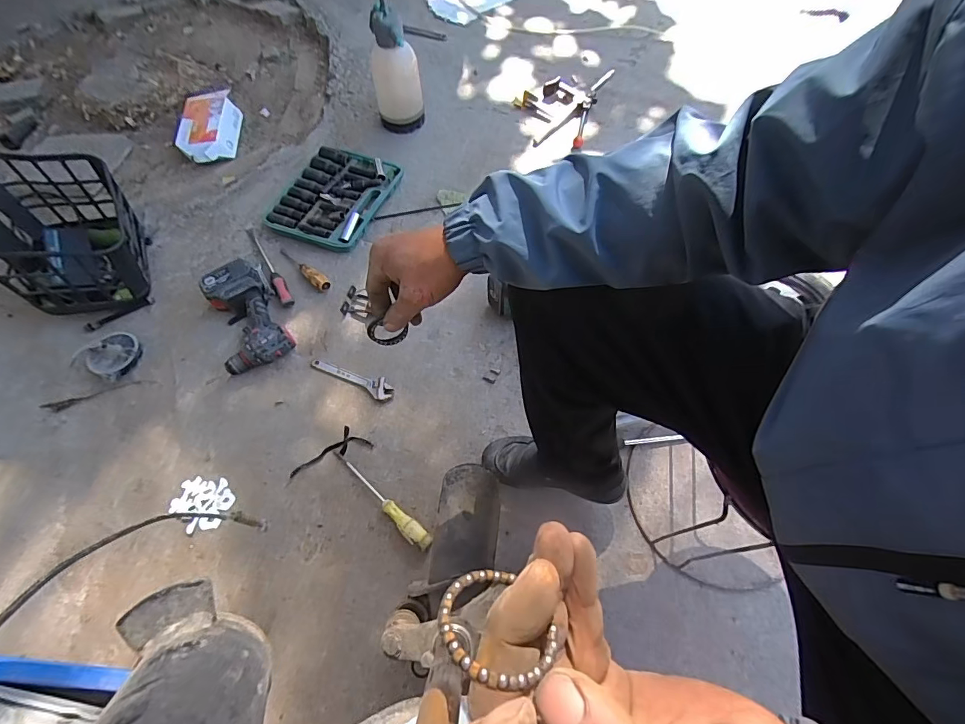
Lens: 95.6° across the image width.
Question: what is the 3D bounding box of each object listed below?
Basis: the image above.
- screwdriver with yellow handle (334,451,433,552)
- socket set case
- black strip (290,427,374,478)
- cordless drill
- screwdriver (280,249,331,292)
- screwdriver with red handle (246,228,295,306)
[{"bbox_3d":[-0.186,0.242,0.788,0.254,0.031,0.032,38,68,19],"label":"screwdriver with yellow handle"},{"bbox_3d":[-0.388,-0.439,1.158,0.256,0.040,0.328,17,63,9],"label":"socket set case"},{"bbox_3d":[-0.297,0.167,0.851,0.157,0.004,0.057,-20,63,-10],"label":"black strip"},{"bbox_3d":[-0.522,-0.110,0.958,0.137,0.076,0.267,-27,65,-14],"label":"cordless drill"},{"bbox_3d":[-0.433,-0.223,1.041,0.185,0.026,0.028,36,68,18],"label":"screwdriver"},{"bbox_3d":[-0.517,-0.240,1.054,0.027,0.026,0.296,-29,65,-15],"label":"screwdriver with red handle"}]

